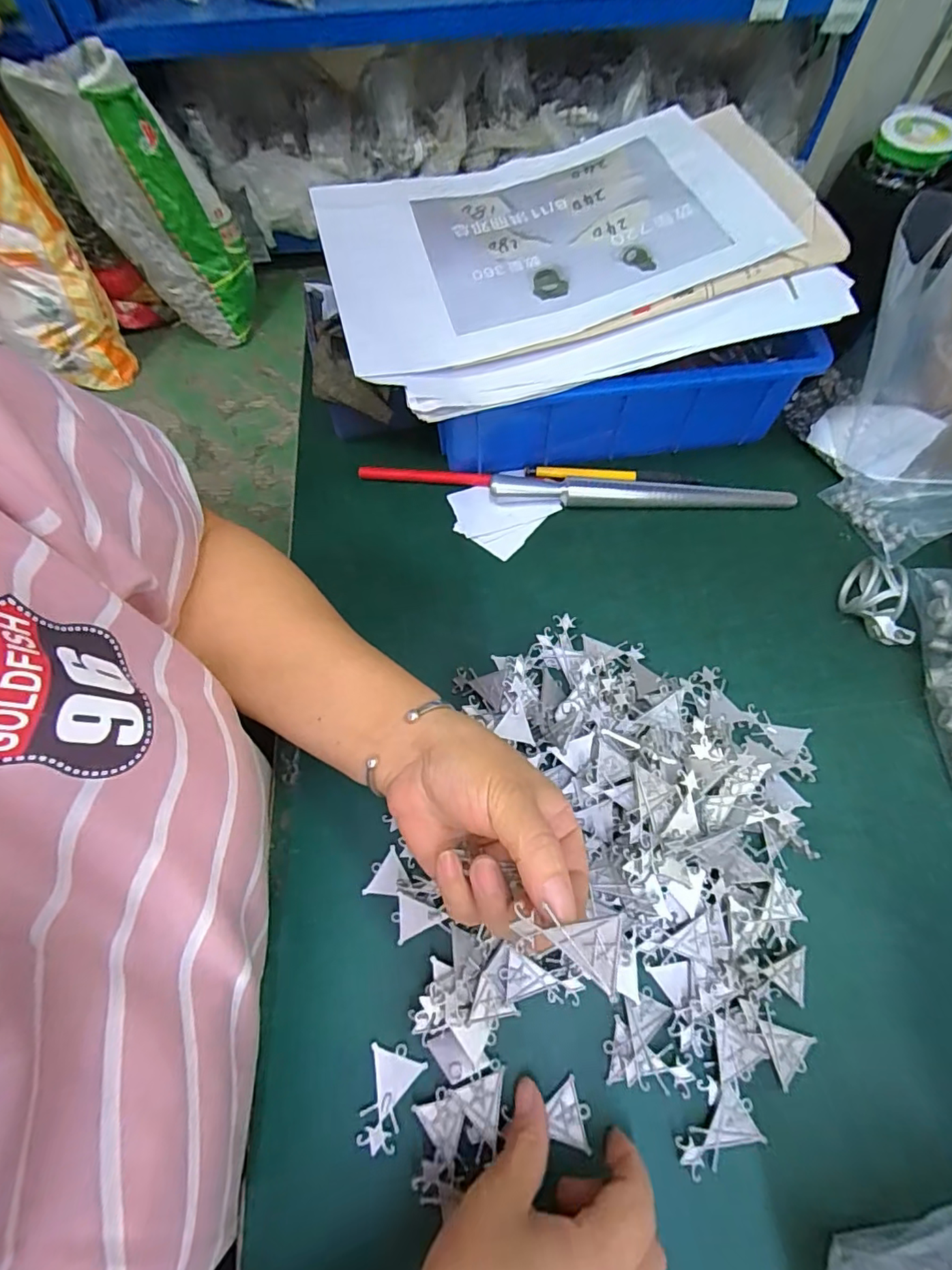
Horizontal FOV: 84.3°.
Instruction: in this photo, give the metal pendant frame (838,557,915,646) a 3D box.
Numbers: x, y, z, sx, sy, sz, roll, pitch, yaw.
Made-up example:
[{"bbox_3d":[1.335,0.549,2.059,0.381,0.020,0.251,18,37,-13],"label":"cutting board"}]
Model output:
[{"bbox_3d":[0.274,-0.022,0.362,0.025,0.042,0.061,-14,66,-5],"label":"metal pendant frame"}]

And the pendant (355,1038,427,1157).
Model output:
[{"bbox_3d":[-0.044,0.239,0.271,0.029,0.004,0.043,6,66,4],"label":"pendant"}]

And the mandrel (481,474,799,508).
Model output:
[{"bbox_3d":[0.129,-0.112,0.417,0.230,0.020,0.019,3,65,2],"label":"mandrel"}]

